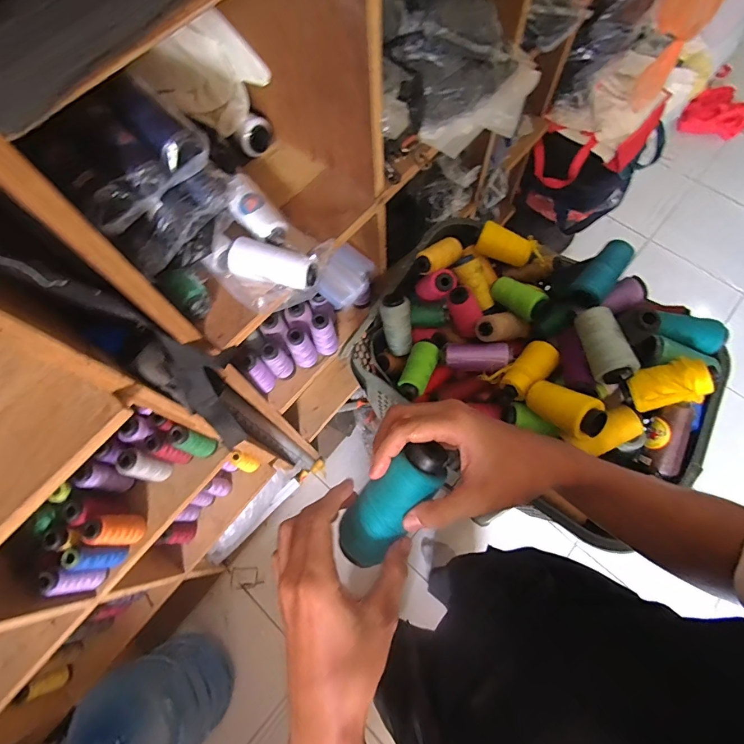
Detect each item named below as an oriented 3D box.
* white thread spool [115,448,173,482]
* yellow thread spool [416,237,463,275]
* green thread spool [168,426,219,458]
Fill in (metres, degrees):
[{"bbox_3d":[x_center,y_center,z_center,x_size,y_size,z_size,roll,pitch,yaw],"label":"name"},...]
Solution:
[{"bbox_3d":[-0.391,0.159,0.688,0.044,0.111,0.041,-1,70,2],"label":"white thread spool"},{"bbox_3d":[0.131,-0.219,0.752,0.098,0.041,0.051,-33,71,-23],"label":"yellow thread spool"},{"bbox_3d":[-0.310,0.124,0.698,0.040,0.105,0.037,-1,70,2],"label":"green thread spool"}]

